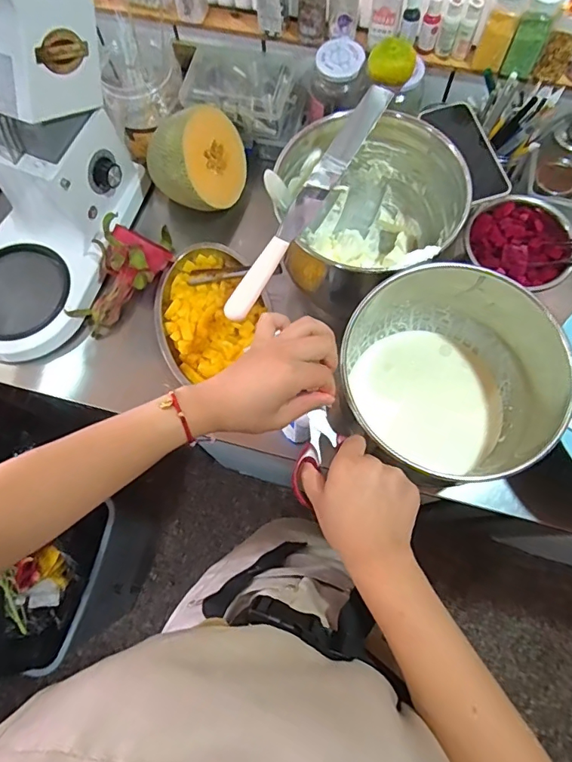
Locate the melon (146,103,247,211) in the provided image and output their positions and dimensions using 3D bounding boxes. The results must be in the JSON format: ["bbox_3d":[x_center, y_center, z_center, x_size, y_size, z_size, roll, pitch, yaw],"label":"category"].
[{"bbox_3d":[-0.145,-0.346,0.755,0.096,0.144,0.139,10,47,36],"label":"melon"}]

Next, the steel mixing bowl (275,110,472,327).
[{"bbox_3d":[0.103,-0.212,0.641,0.211,0.212,0.205,-1,72,2],"label":"steel mixing bowl"}]

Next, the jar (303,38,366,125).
[{"bbox_3d":[0.076,-0.459,0.737,0.072,0.084,0.075,19,74,8],"label":"jar"}]

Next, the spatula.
[{"bbox_3d":[0.030,-0.217,0.564,0.036,0.027,0.356,29,75,11],"label":"spatula"}]

